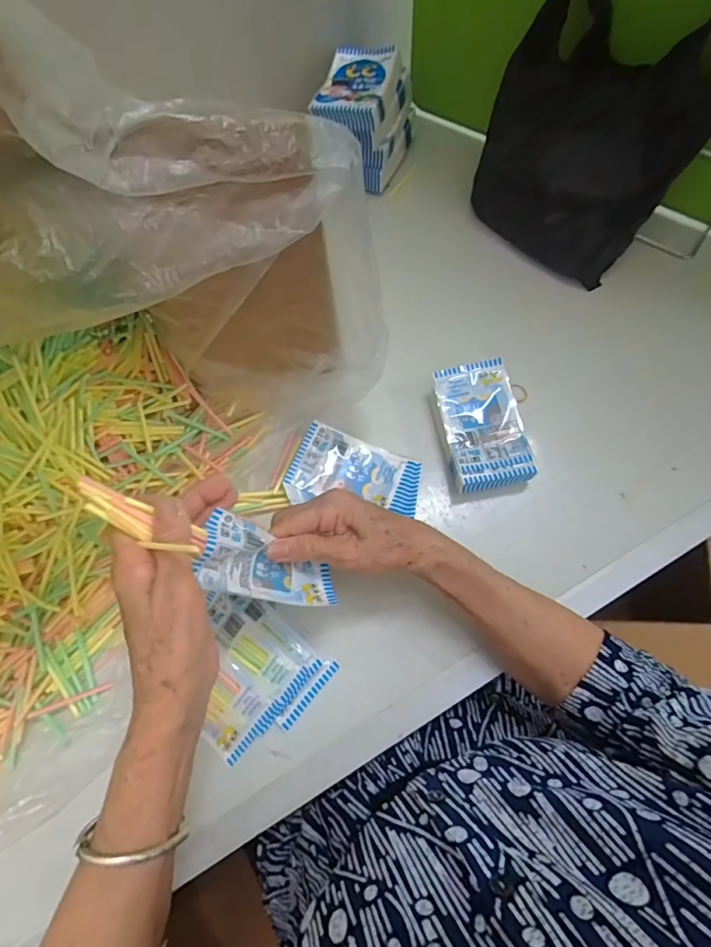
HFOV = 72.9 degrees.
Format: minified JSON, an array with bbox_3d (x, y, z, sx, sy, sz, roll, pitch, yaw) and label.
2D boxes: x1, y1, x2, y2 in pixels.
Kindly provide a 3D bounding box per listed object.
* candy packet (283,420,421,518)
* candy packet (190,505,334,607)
[{"bbox_3d":[-0.001,0.005,0.442,0.116,0.012,0.075,21,73,9],"label":"candy packet"},{"bbox_3d":[-0.062,0.067,0.338,0.098,0.036,0.049,30,71,-26],"label":"candy packet"}]

